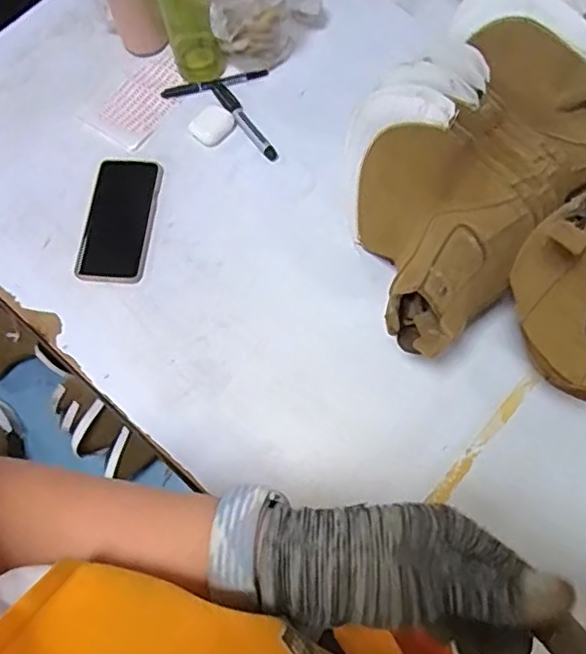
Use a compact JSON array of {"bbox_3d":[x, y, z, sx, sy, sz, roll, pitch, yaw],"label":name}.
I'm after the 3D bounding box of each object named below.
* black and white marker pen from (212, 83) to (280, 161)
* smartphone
[{"bbox_3d":[-0.063,-0.262,0.781,0.021,0.012,0.143,-31,70,-9],"label":"black and white marker pen"},{"bbox_3d":[-0.206,-0.129,0.736,0.079,0.010,0.161,4,69,5],"label":"smartphone"}]

